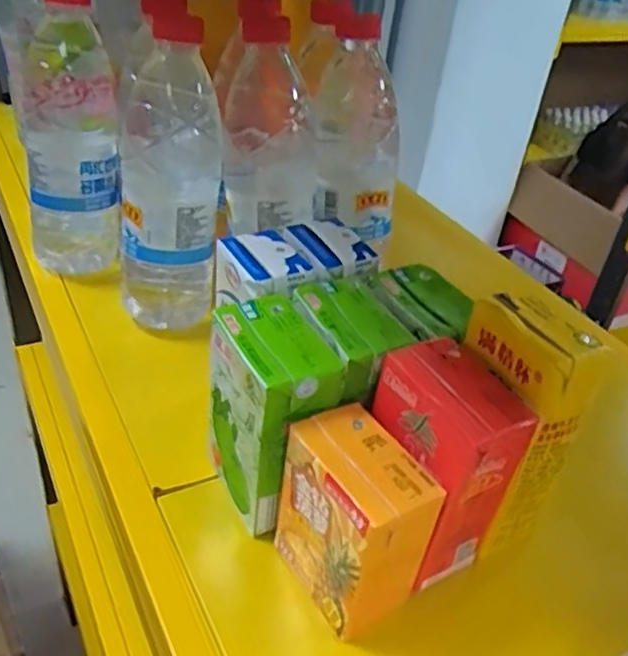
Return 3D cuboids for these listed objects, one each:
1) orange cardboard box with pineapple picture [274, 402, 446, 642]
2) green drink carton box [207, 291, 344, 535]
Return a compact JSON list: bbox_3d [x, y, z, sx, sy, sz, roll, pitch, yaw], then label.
[{"bbox_3d":[0.017,0.089,0.320,0.043,0.080,0.066,-19,43,-31],"label":"orange cardboard box with pineapple picture"},{"bbox_3d":[-0.022,0.048,0.357,0.049,0.110,0.067,-15,41,-28],"label":"green drink carton box"}]

